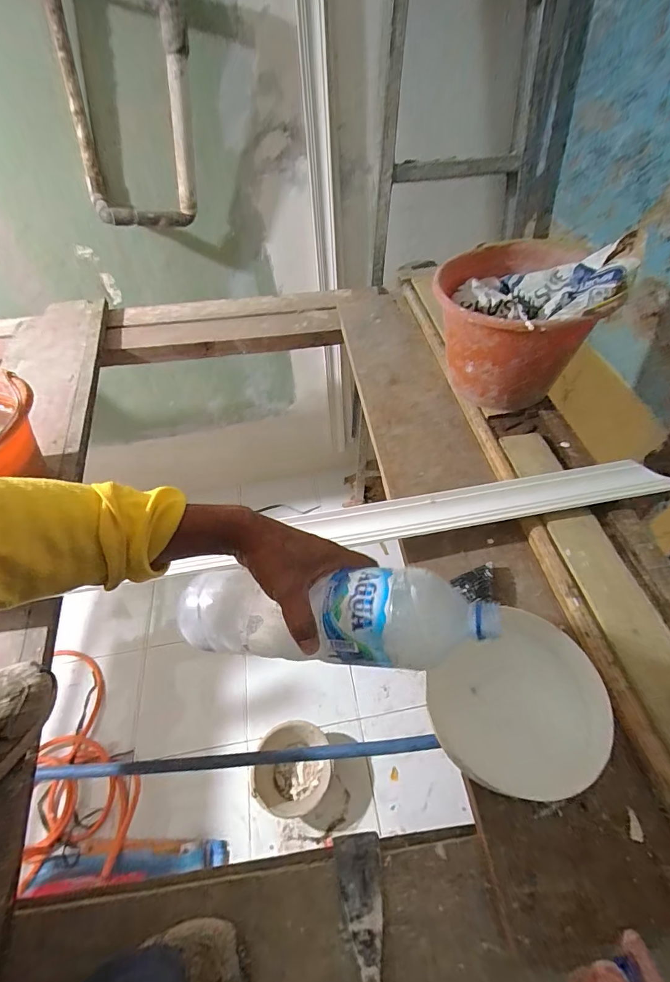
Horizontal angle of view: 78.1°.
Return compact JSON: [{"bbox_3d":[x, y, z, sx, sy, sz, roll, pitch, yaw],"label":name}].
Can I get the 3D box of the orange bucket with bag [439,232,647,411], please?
[{"bbox_3d":[0.317,-0.295,0.729,0.267,0.248,0.286,-2,51,3],"label":"orange bucket with bag"}]

